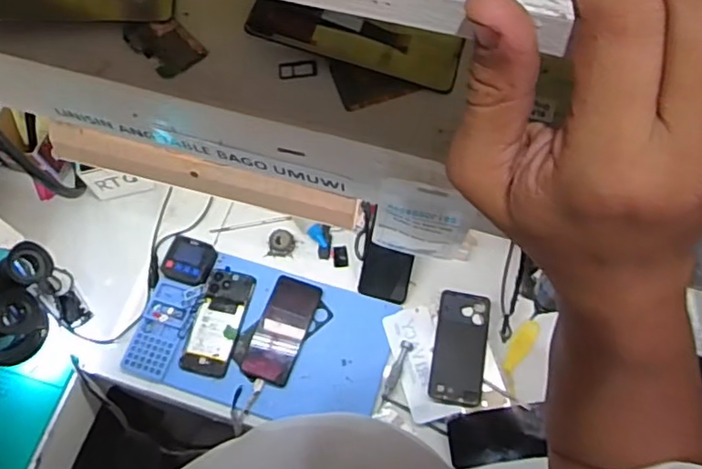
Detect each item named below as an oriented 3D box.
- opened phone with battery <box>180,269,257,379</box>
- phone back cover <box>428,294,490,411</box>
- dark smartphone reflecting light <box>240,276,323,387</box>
[{"bbox_3d":[-0.202,0.134,0.902,0.075,0.010,0.162,11,66,7],"label":"opened phone with battery"},{"bbox_3d":[0.164,0.168,0.875,0.075,0.010,0.165,10,66,6],"label":"phone back cover"},{"bbox_3d":[-0.105,0.145,0.902,0.076,0.008,0.161,17,67,10],"label":"dark smartphone reflecting light"}]

